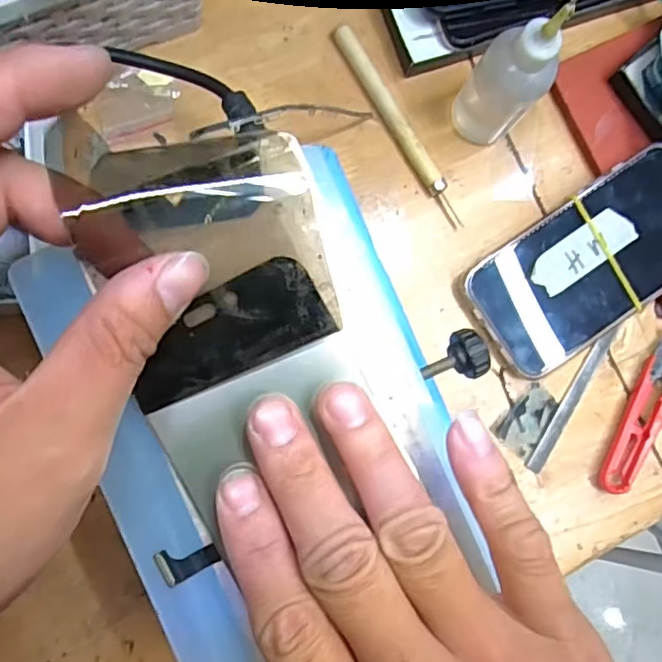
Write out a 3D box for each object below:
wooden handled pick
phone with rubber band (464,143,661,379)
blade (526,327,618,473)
[{"bbox_3d":[0.039,-0.116,0.335,0.011,0.010,0.124,-32,92,-8],"label":"wooden handled pick"},{"bbox_3d":[0.150,-0.040,0.339,0.144,0.016,0.072,-35,92,-8],"label":"phone with rubber band"},{"bbox_3d":[0.139,0.040,0.343,0.010,0.004,0.092,32,83,-5],"label":"blade"}]

